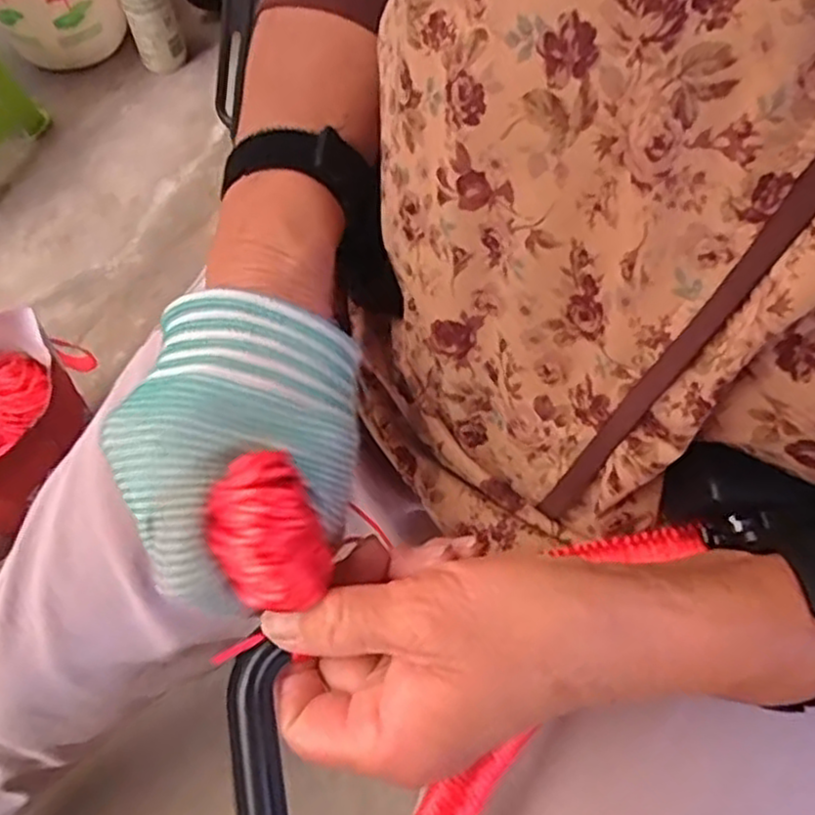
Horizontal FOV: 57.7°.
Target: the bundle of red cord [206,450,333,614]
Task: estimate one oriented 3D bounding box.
[{"bbox_3d":[-0.044,0.040,0.233,0.029,0.024,0.042,-24,71,-12],"label":"bundle of red cord"}]

